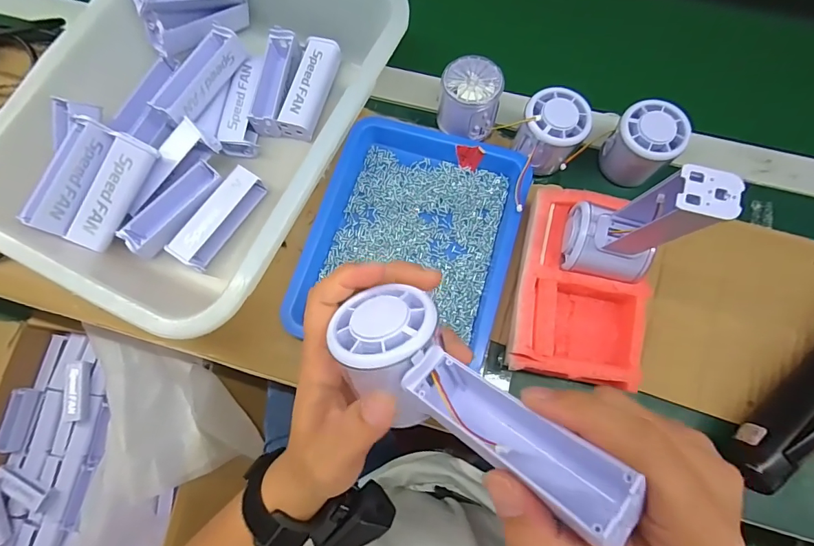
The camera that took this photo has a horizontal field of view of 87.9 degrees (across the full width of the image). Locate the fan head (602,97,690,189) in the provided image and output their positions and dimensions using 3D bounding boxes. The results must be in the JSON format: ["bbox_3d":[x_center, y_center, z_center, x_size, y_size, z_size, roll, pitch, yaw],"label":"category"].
[{"bbox_3d":[0.210,-0.115,0.381,0.056,0.053,0.056,-37,77,-8],"label":"fan head"}]

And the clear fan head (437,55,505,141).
[{"bbox_3d":[0.059,-0.164,0.398,0.055,0.046,0.055,10,75,4],"label":"clear fan head"}]

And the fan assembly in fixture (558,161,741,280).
[{"bbox_3d":[0.154,-0.031,0.290,0.057,0.148,0.047,14,75,5],"label":"fan assembly in fixture"}]

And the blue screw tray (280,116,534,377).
[{"bbox_3d":[0.007,-0.039,0.380,0.175,0.029,0.212,16,76,6],"label":"blue screw tray"}]

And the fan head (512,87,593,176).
[{"bbox_3d":[0.130,-0.128,0.384,0.055,0.051,0.054,0,75,1],"label":"fan head"}]

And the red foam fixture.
[{"bbox_3d":[0.139,0.010,0.350,0.096,0.046,0.155,12,75,5],"label":"red foam fixture"}]

